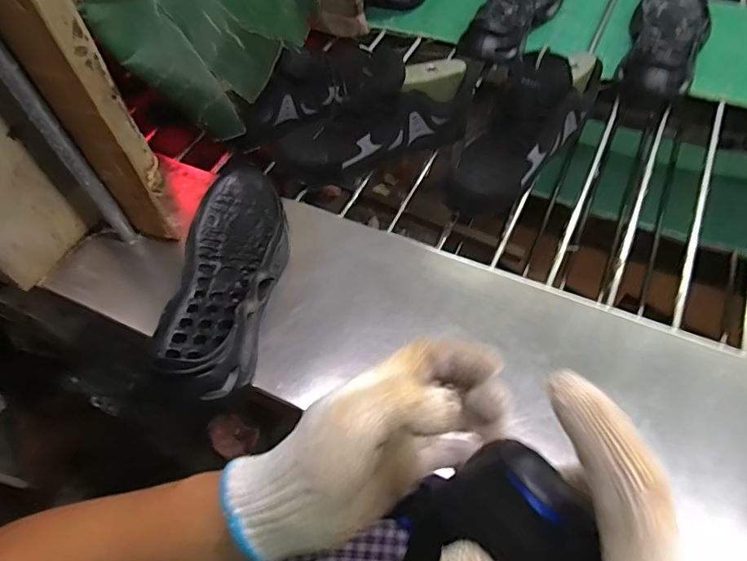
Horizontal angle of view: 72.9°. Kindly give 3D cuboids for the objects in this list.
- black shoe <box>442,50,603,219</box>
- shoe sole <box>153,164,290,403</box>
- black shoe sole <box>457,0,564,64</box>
[{"bbox_3d":[0.188,-0.193,0.647,0.256,0.105,0.087,-48,63,3],"label":"black shoe"},{"bbox_3d":[-0.159,-0.009,0.563,0.116,0.063,0.304,-3,57,2],"label":"shoe sole"},{"bbox_3d":[0.252,-0.477,0.884,0.106,0.064,0.318,24,62,18],"label":"black shoe sole"}]

